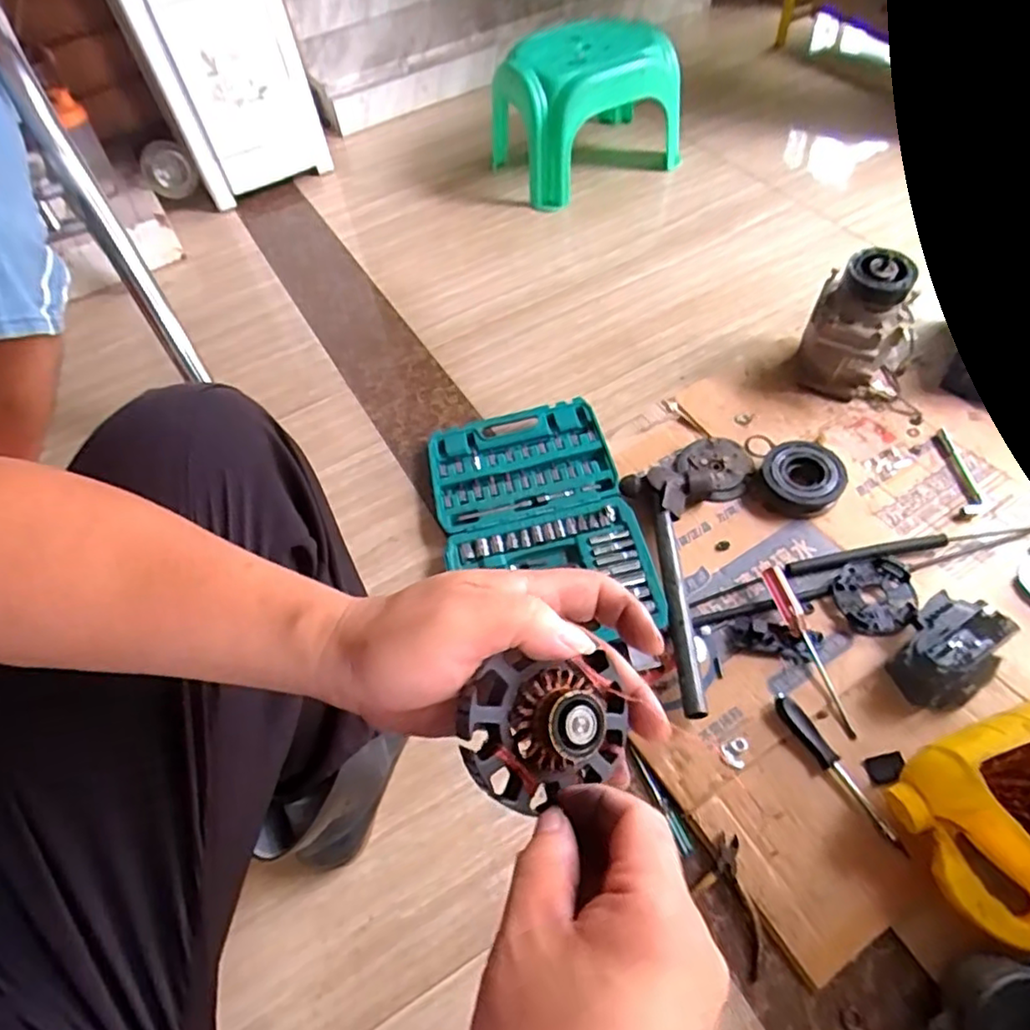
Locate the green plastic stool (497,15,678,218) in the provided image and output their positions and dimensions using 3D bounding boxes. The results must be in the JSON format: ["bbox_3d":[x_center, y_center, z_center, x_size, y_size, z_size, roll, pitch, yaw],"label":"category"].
[{"bbox_3d":[0.153,-0.898,1.414,0.383,0.241,0.310,-20,56,-8],"label":"green plastic stool"}]

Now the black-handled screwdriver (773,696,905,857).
[{"bbox_3d":[0.326,0.255,0.645,0.022,0.024,0.166,-24,54,-13],"label":"black-handled screwdriver"}]

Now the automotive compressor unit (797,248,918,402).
[{"bbox_3d":[0.510,-0.274,0.933,0.151,0.185,0.122,18,59,17],"label":"automotive compressor unit"}]

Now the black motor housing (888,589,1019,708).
[{"bbox_3d":[0.464,0.147,0.685,0.081,0.061,0.122,33,65,25],"label":"black motor housing"}]

